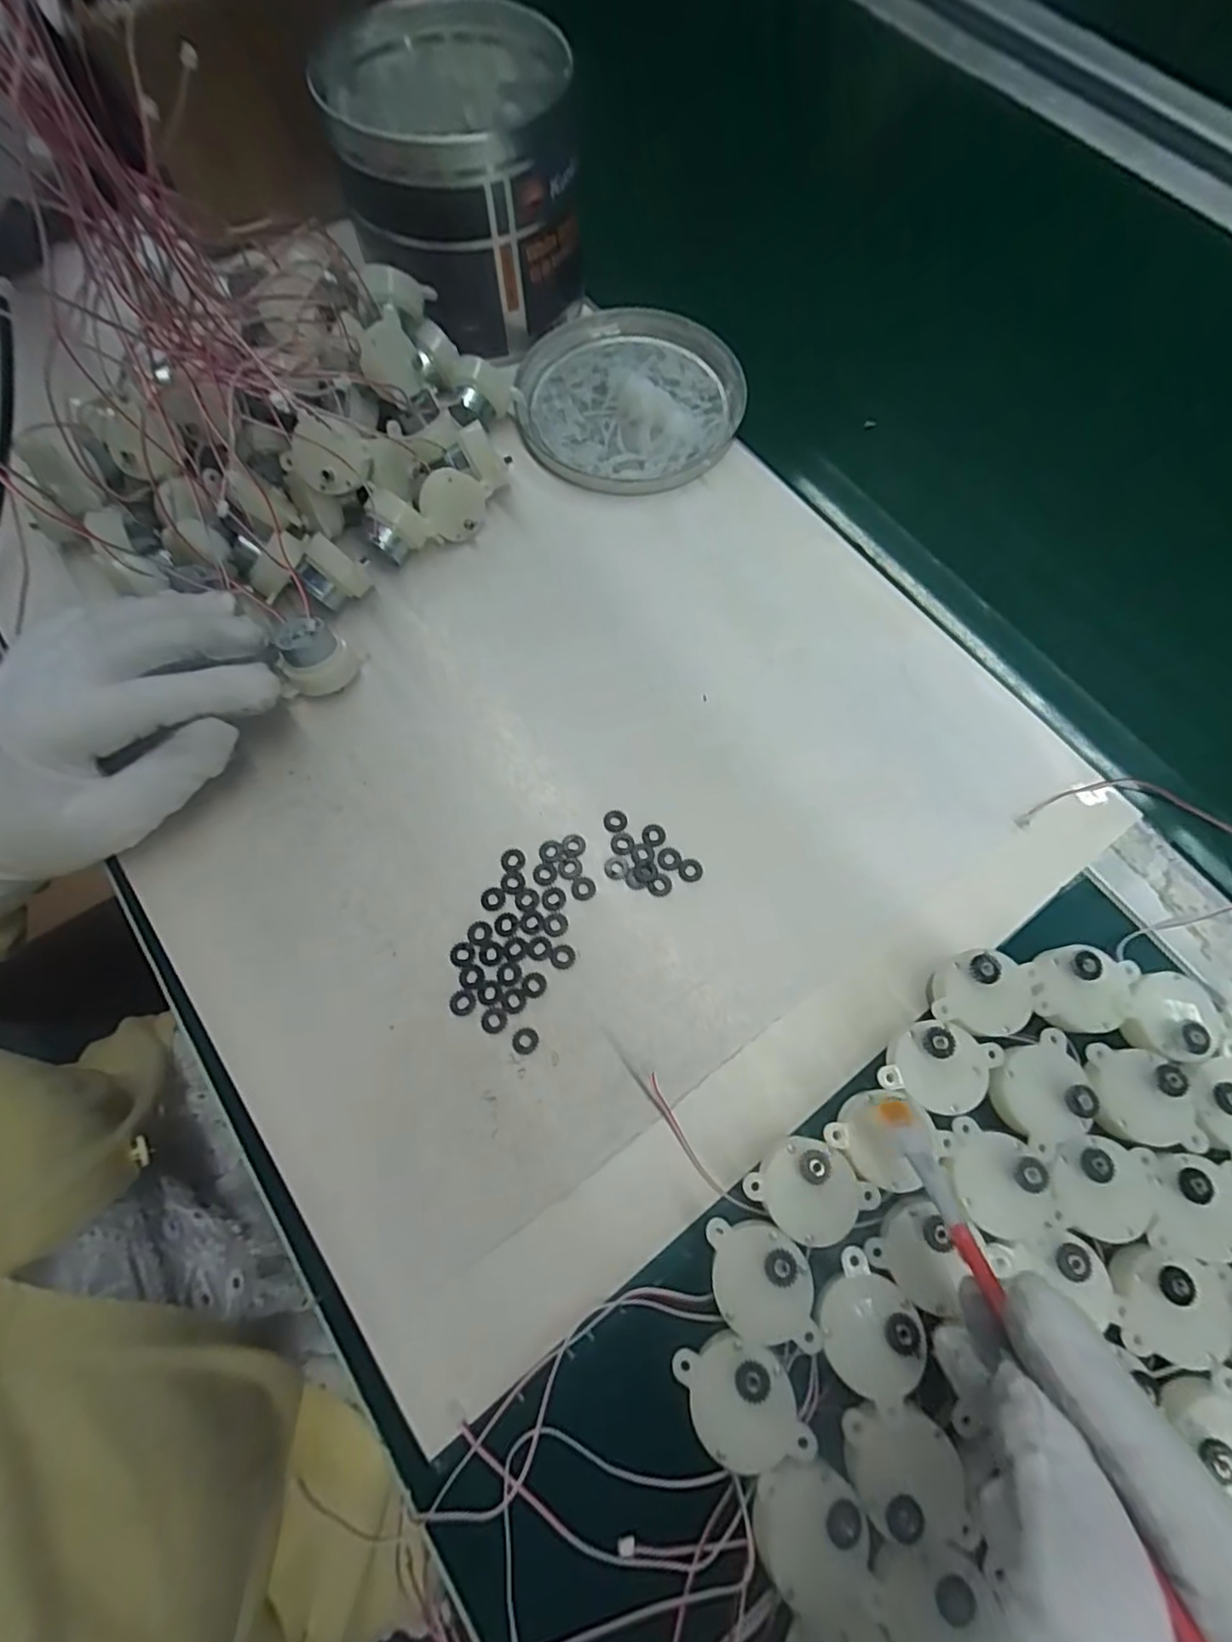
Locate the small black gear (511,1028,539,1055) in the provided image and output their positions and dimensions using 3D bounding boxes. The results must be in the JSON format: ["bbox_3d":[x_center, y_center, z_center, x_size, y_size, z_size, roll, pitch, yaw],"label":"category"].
[{"bbox_3d":[-0.037,0.088,0.253,0.011,0.004,0.010,8,70,3],"label":"small black gear"}]

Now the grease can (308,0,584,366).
[{"bbox_3d":[-0.085,-0.355,0.353,0.117,0.101,0.134,-12,72,-5],"label":"grease can"}]

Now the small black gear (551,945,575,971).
[{"bbox_3d":[-0.022,0.057,0.265,0.010,0.004,0.010,0,69,0],"label":"small black gear"}]

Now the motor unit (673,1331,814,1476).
[{"bbox_3d":[0.040,0.185,0.205,0.031,0.031,0.039,-22,71,-8],"label":"motor unit"}]

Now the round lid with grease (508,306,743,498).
[{"bbox_3d":[0.009,-0.247,0.373,0.129,0.021,0.132,0,71,-1],"label":"round lid with grease"}]

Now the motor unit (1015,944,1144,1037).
[{"bbox_3d":[0.179,0.066,0.247,0.043,0.029,0.031,-10,70,-3],"label":"motor unit"}]

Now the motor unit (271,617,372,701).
[{"bbox_3d":[-0.140,-0.075,0.293,0.030,0.030,0.026,3,69,2],"label":"motor unit"}]

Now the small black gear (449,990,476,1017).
[{"bbox_3d":[-0.063,0.074,0.257,0.010,0.004,0.010,-11,70,-4],"label":"small black gear"}]

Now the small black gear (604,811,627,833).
[{"bbox_3d":[0.000,0.000,0.285,0.011,0.004,0.011,0,69,0],"label":"small black gear"}]

